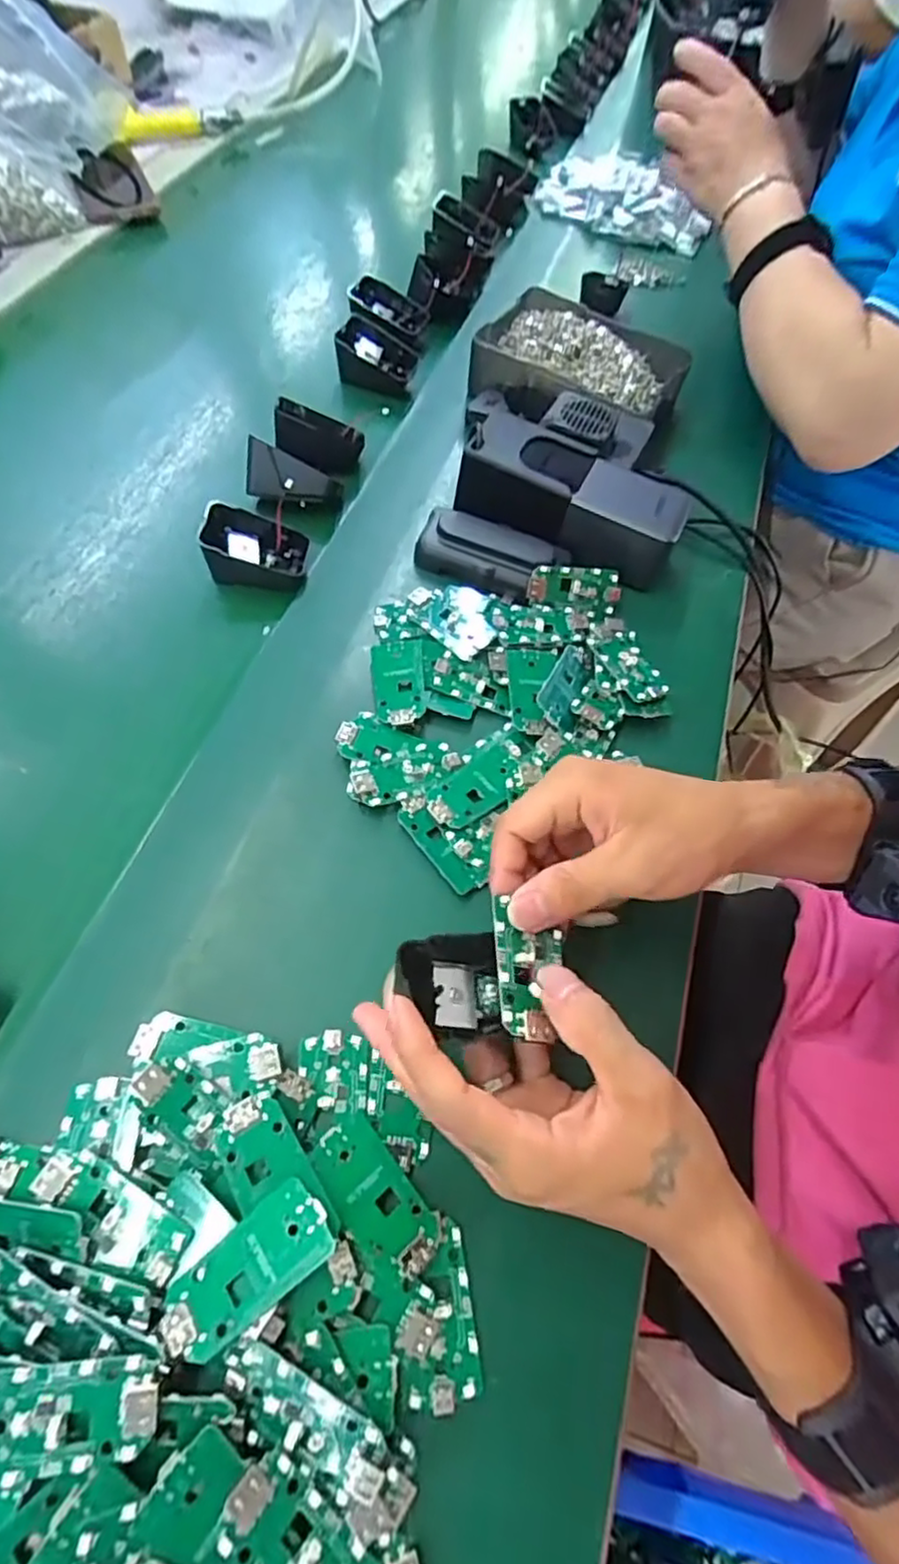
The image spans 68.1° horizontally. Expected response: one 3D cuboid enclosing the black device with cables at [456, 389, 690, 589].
[{"bbox_3d":[0.086,-0.200,0.471,0.158,0.055,0.069,22,61,8],"label":"black device with cables"}]

